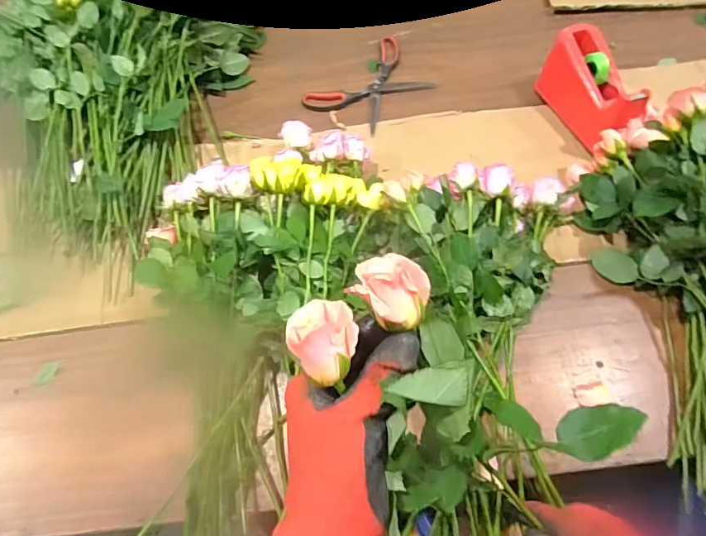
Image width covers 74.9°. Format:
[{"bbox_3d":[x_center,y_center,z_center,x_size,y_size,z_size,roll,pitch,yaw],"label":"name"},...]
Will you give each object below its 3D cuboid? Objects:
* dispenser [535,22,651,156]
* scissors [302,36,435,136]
[{"bbox_3d":[0.391,-0.296,0.765,0.088,0.104,0.210,-15,66,-4],"label":"dispenser"},{"bbox_3d":[0.039,-0.338,0.859,0.233,0.015,0.151,-42,71,-15],"label":"scissors"}]

